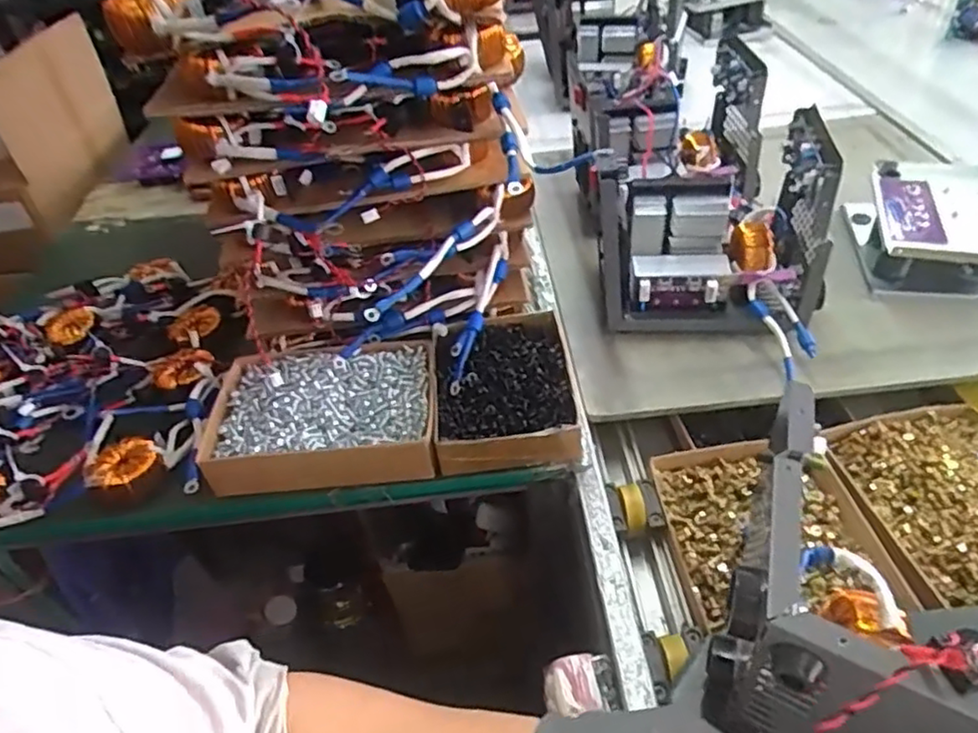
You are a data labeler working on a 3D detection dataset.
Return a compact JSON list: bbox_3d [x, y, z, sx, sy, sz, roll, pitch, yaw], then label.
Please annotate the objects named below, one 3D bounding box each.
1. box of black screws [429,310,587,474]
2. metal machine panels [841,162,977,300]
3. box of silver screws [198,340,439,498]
[{"bbox_3d":[0.015,0.023,0.641,0.130,0.058,0.175,-5,43,2],"label":"box of black screws"},{"bbox_3d":[0.519,-0.150,0.753,0.163,0.082,0.197,7,45,16],"label":"metal machine panels"},{"bbox_3d":[-0.158,0.046,0.624,0.210,0.044,0.139,-7,43,1],"label":"box of silver screws"}]

